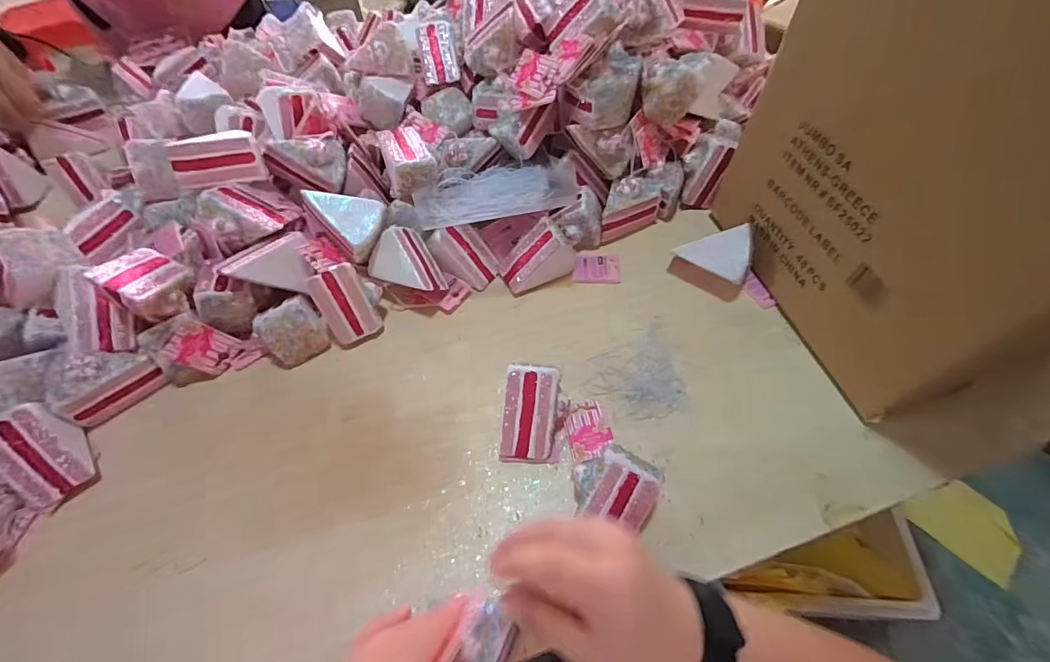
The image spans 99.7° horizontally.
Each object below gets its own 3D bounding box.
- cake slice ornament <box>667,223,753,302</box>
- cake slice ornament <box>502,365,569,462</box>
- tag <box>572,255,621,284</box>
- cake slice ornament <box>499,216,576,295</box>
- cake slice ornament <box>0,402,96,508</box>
[{"bbox_3d":[0.230,-0.091,0.536,0.092,0.071,0.049,24,60,16],"label":"cake slice ornament"},{"bbox_3d":[0.009,0.080,0.425,0.057,0.068,0.070,9,58,7],"label":"cake slice ornament"},{"bbox_3d":[0.092,-0.080,0.568,0.060,0.008,0.047,0,57,1],"label":"tag"},{"bbox_3d":[0.016,-0.084,0.538,0.081,0.062,0.062,-23,59,-14],"label":"cake slice ornament"},{"bbox_3d":[-0.449,0.114,0.406,0.055,0.057,0.073,-35,63,-20],"label":"cake slice ornament"}]

